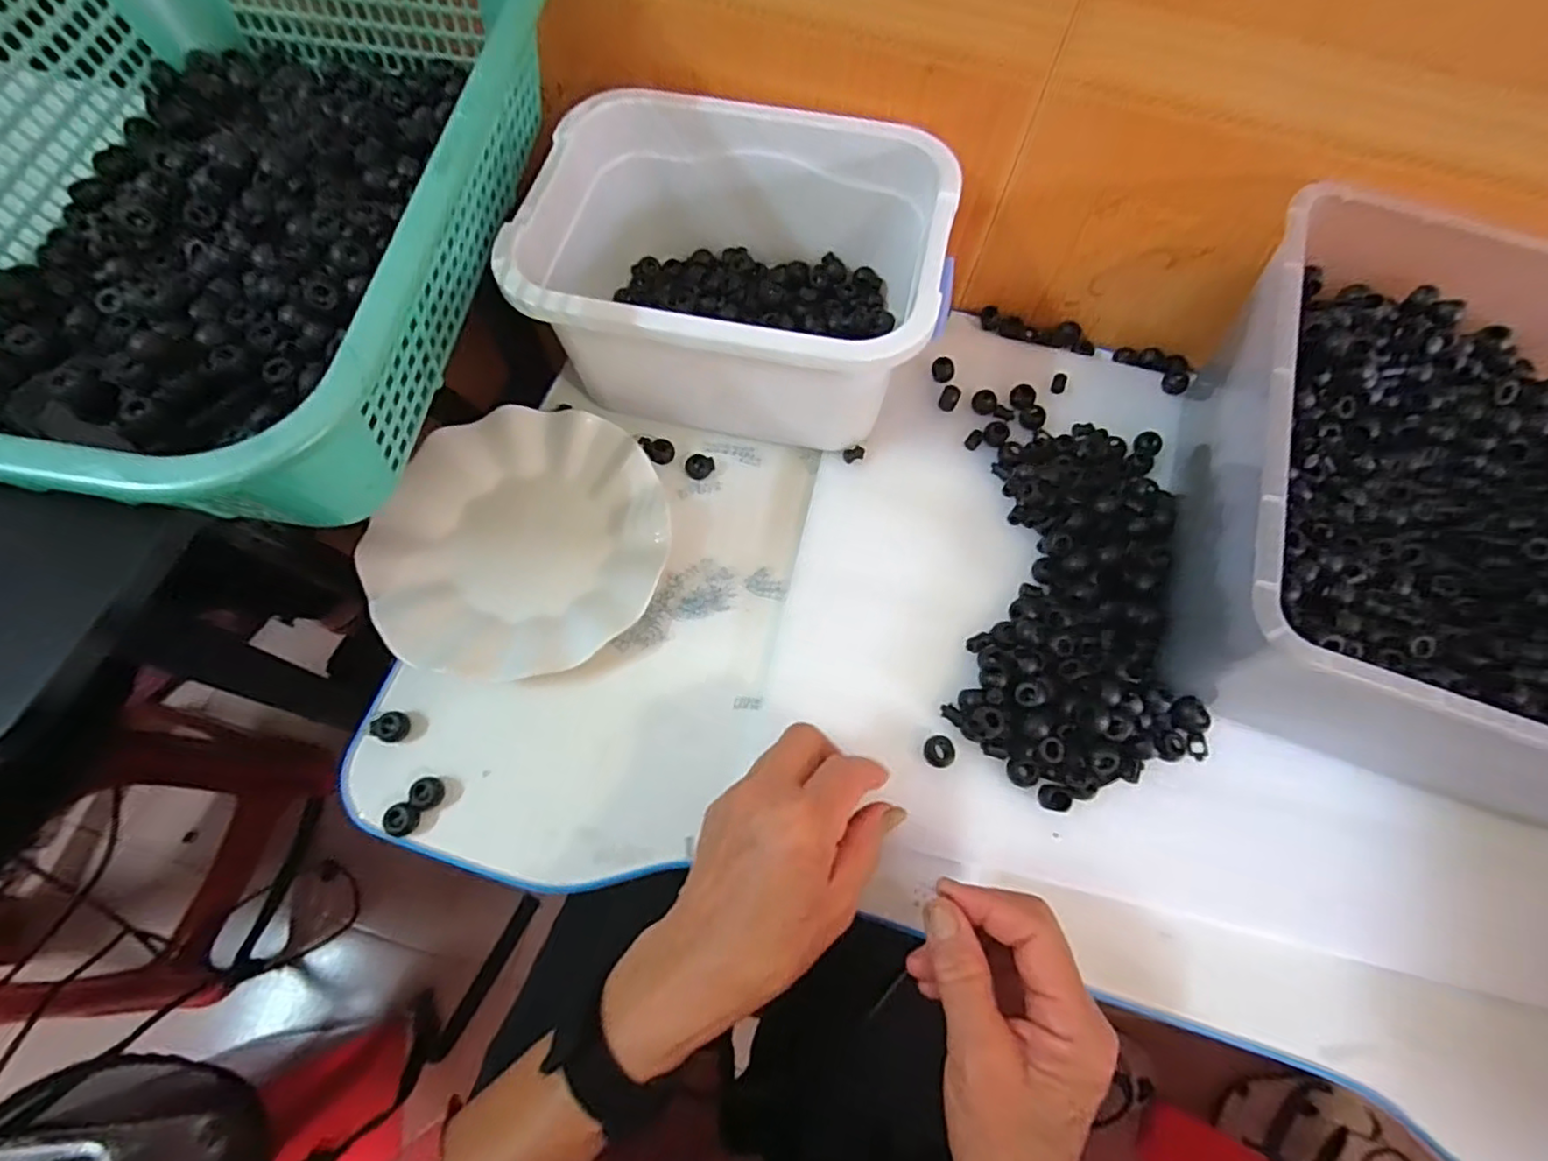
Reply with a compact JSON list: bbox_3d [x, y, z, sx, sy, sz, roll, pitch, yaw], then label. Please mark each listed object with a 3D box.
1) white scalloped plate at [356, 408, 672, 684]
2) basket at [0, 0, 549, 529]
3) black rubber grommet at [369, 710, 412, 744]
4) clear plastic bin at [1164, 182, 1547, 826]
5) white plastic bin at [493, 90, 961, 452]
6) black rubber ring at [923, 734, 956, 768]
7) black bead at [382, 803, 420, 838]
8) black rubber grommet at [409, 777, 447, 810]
[{"bbox_3d":[-0.160,-0.026,0.419,0.179,0.018,0.174,1,71,-2],"label":"white scalloped plate"},{"bbox_3d":[-0.284,-0.203,0.332,0.292,0.087,0.380,10,68,1],"label":"basket"},{"bbox_3d":[-0.222,0.084,0.380,0.019,0.015,0.017,15,71,3],"label":"black rubber grommet"},{"bbox_3d":[0.395,-0.028,0.359,0.323,0.128,0.298,21,71,6],"label":"clear plastic bin"},{"bbox_3d":[-0.025,-0.197,0.433,0.248,0.115,0.188,11,71,2],"label":"white plastic bin"},{"bbox_3d":[0.095,0.097,0.376,0.018,0.007,0.017,1,71,-2],"label":"black rubber ring"},{"bbox_3d":[-0.203,0.131,0.360,0.015,0.012,0.016,1,71,-2],"label":"black bead"},{"bbox_3d":[-0.193,0.118,0.366,0.016,0.011,0.017,1,71,-2],"label":"black rubber grommet"}]

